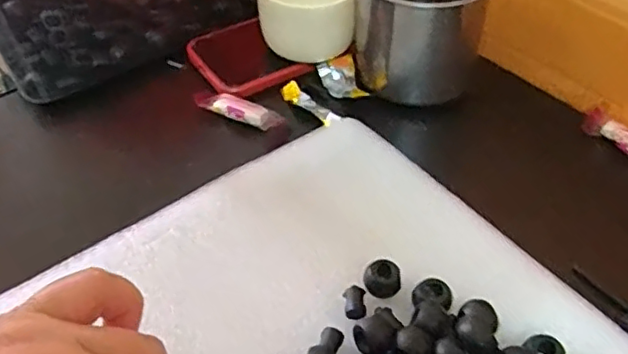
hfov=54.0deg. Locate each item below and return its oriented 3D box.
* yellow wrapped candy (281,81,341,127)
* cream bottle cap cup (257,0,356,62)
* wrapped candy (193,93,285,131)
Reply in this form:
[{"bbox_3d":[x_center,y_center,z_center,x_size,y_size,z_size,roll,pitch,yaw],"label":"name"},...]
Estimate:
[{"bbox_3d":[-0.002,-0.046,0.395,0.013,0.010,0.046,-33,54,-27],"label":"yellow wrapped candy"},{"bbox_3d":[-0.004,-0.114,0.424,0.062,0.055,0.064,-1,46,1],"label":"cream bottle cap cup"},{"bbox_3d":[-0.047,-0.042,0.388,0.056,0.010,0.016,17,49,16],"label":"wrapped candy"}]

